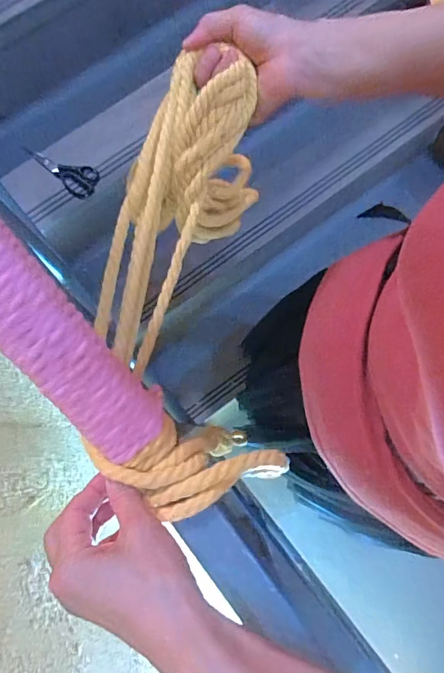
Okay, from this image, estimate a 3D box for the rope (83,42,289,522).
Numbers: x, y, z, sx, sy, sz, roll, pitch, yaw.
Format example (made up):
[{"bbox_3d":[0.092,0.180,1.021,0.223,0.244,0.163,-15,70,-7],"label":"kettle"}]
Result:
[{"bbox_3d":[-0.036,-0.050,0.409,0.141,0.163,0.396,2,74,1],"label":"rope"}]

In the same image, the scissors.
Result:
[{"bbox_3d":[-0.325,-0.355,0.881,0.164,0.013,0.070,41,81,8],"label":"scissors"}]

